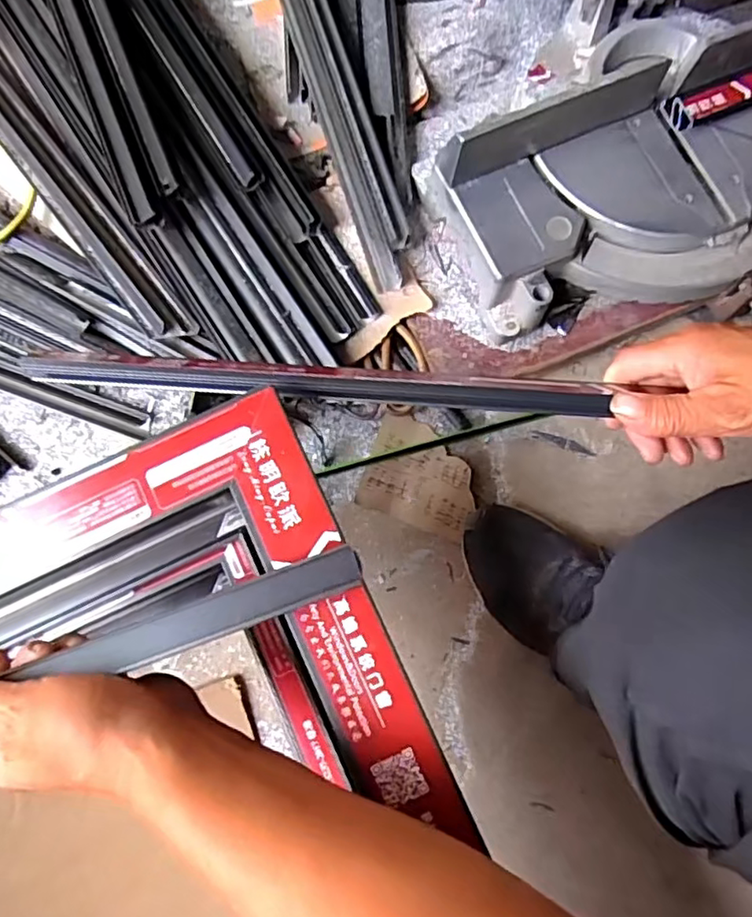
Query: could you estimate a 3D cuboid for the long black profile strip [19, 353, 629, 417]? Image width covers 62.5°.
[{"bbox_3d":[-0.047,-0.053,0.422,0.389,0.017,0.023,4,79,6],"label":"long black profile strip"}]

